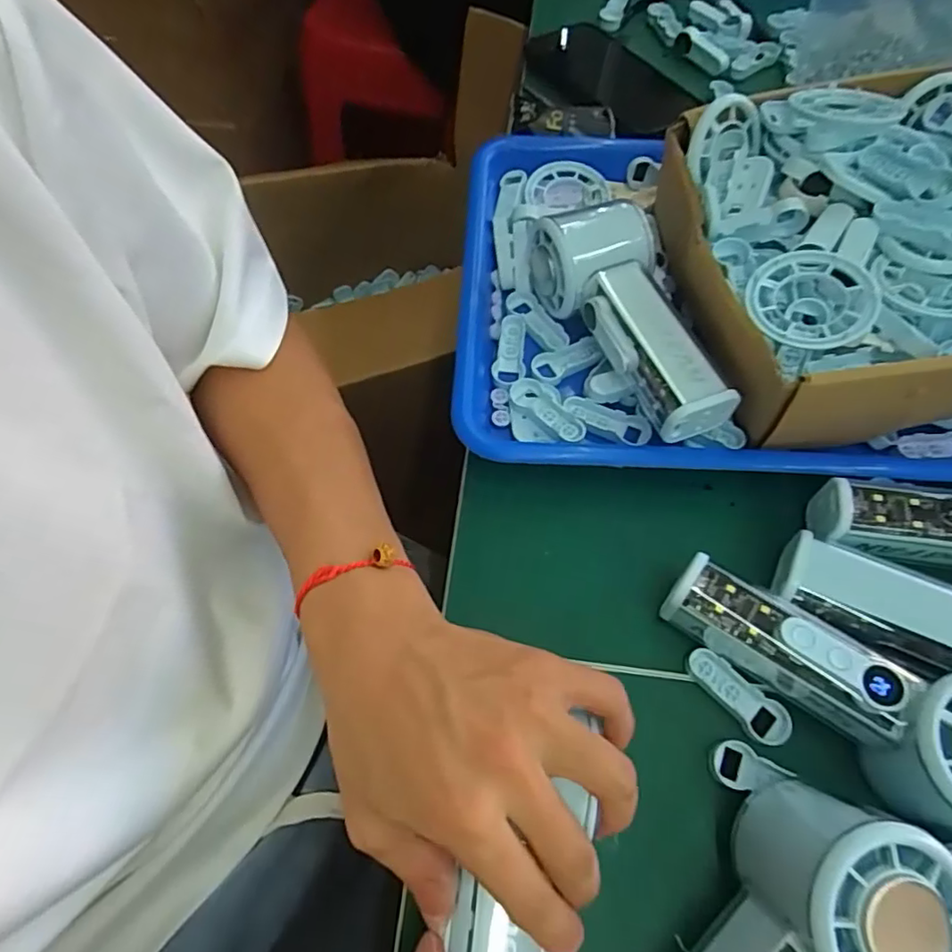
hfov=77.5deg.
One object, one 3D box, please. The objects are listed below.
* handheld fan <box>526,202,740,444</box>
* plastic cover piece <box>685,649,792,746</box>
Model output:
[{"bbox_3d":[0.085,-0.088,0.333,0.061,0.043,0.151,-18,65,-9],"label":"handheld fan"},{"bbox_3d":[0.120,0.102,0.275,0.051,0.007,0.019,41,70,17],"label":"plastic cover piece"}]

